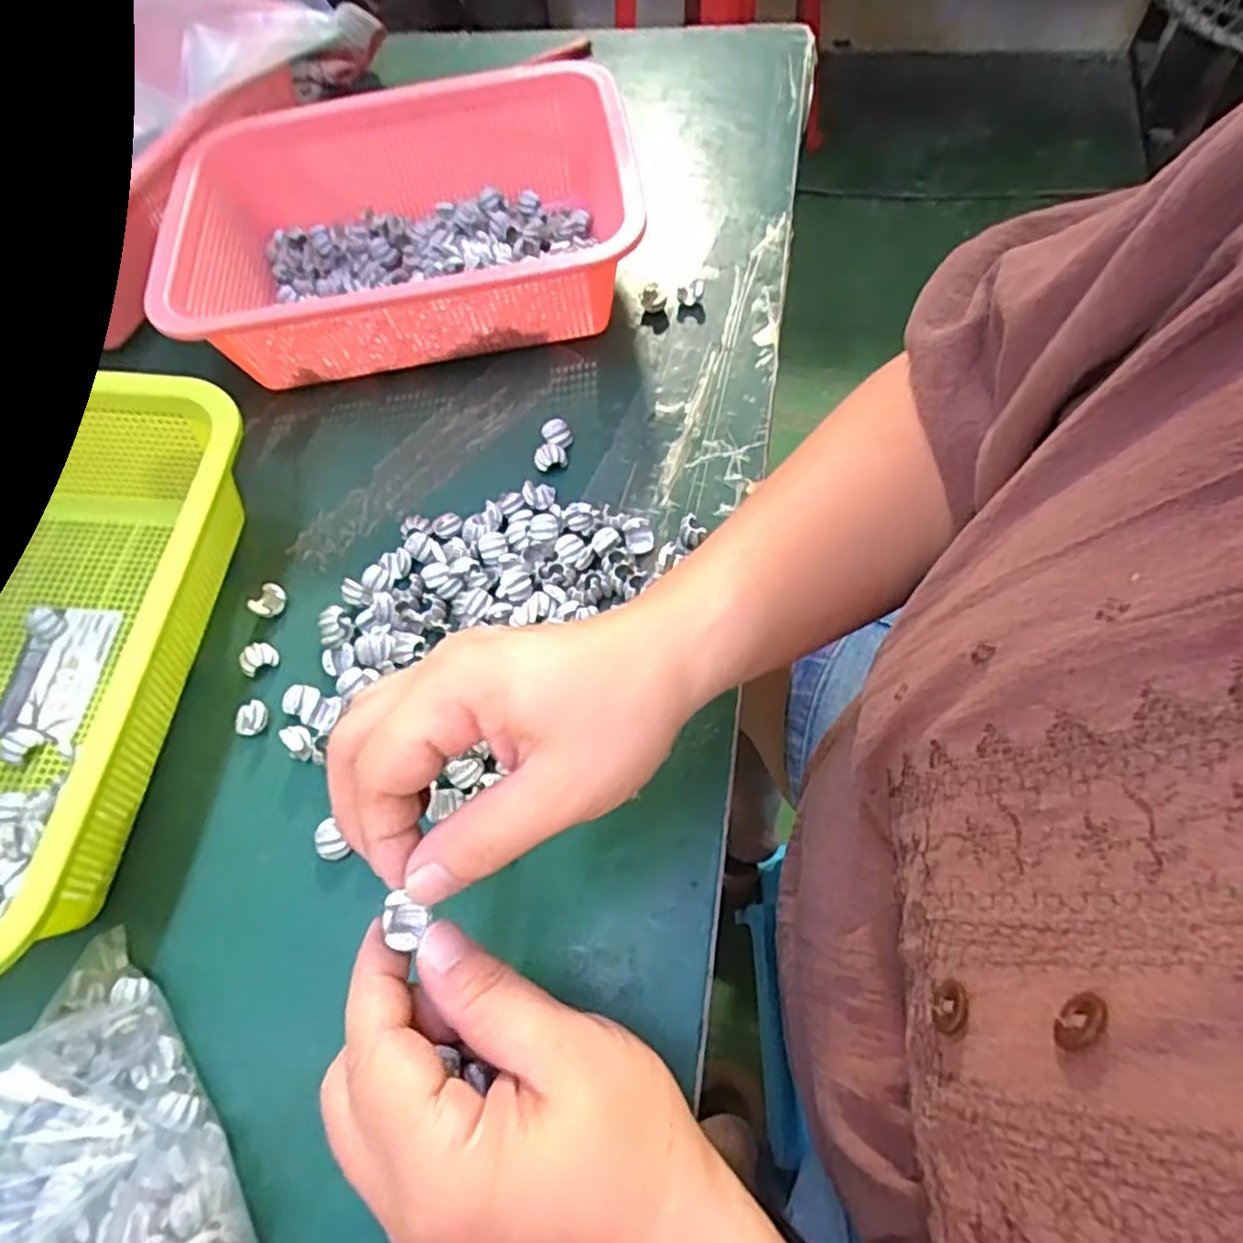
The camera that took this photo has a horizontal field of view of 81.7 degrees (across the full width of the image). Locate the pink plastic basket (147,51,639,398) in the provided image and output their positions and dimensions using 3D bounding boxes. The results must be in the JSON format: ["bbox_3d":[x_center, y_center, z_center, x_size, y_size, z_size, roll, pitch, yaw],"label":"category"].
[{"bbox_3d":[-0.122,-0.236,0.438,0.259,0.073,0.197,-9,61,1],"label":"pink plastic basket"}]

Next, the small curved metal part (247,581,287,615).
[{"bbox_3d":[-0.181,-0.011,0.369,0.016,0.005,0.017,-3,61,5],"label":"small curved metal part"}]

